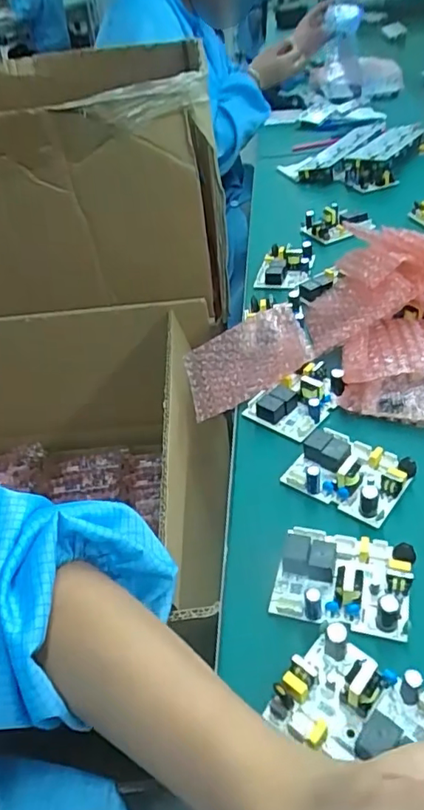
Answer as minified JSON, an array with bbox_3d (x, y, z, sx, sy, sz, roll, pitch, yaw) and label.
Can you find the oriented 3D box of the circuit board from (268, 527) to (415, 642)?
[{"bbox_3d":[0.081,0.105,0.336,0.080,0.028,0.061,5,42,15],"label":"circuit board"}]

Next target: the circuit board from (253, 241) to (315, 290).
[{"bbox_3d":[0.088,-0.169,0.656,0.058,0.032,0.070,9,43,19],"label":"circuit board"}]

